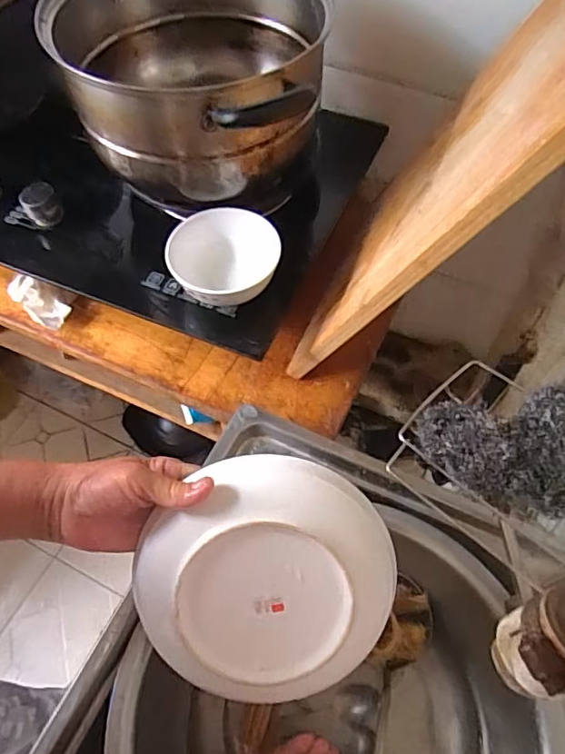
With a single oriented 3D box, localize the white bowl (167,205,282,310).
[{"bbox_3d":[-0.061,-0.117,0.577,0.112,0.062,0.112,-1,59,2],"label":"white bowl"}]

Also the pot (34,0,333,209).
[{"bbox_3d":[-0.093,-0.301,0.563,0.260,0.138,0.284,1,60,3],"label":"pot"}]

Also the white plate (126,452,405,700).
[{"bbox_3d":[-0.014,0.151,0.407,0.185,0.025,0.175,0,97,0],"label":"white plate"}]

